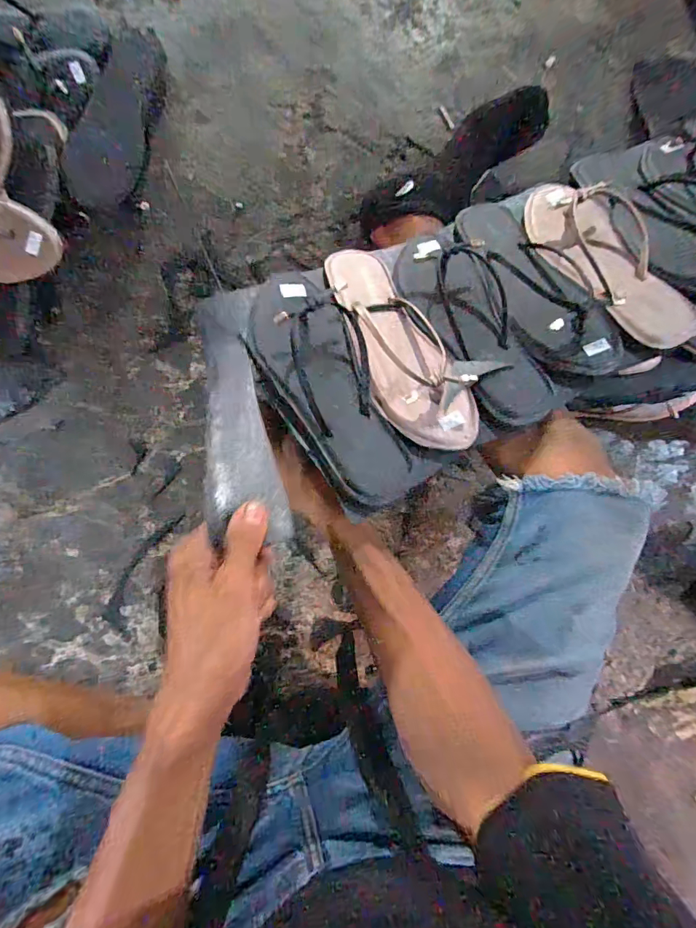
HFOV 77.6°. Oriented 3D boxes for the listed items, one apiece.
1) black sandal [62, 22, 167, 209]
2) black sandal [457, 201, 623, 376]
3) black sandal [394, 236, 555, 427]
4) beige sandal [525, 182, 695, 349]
[{"bbox_3d":[-0.285,-0.435,0.537,0.081,0.032,0.246,12,91,-1],"label":"black sandal"},{"bbox_3d":[0.198,-0.198,0.469,0.100,0.052,0.236,-16,63,-4],"label":"black sandal"},{"bbox_3d":[0.127,-0.148,0.447,0.077,0.039,0.237,-27,78,-3],"label":"black sandal"},{"bbox_3d":[0.277,-0.223,0.460,0.099,0.036,0.231,-25,72,-3],"label":"beige sandal"}]

